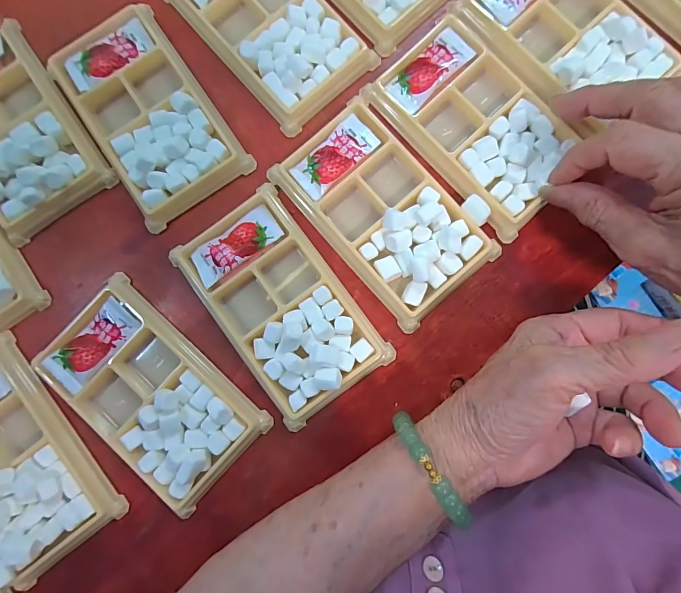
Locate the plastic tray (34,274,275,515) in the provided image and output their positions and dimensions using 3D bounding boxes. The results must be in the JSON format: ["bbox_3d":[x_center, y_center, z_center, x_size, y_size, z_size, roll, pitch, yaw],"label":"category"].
[{"bbox_3d":[-0.117,0.060,0.227,0.133,0.017,0.075,42,88,3],"label":"plastic tray"}]

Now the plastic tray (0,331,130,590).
[{"bbox_3d":[-0.202,0.101,0.225,0.077,0.019,0.135,-40,87,-1],"label":"plastic tray"}]

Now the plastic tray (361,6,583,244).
[{"bbox_3d":[0.088,-0.114,0.239,0.083,0.017,0.137,-41,87,-1],"label":"plastic tray"}]

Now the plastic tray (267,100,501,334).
[{"bbox_3d":[0.027,-0.053,0.229,0.074,0.014,0.130,-42,87,-2],"label":"plastic tray"}]

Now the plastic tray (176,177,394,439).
[{"bbox_3d":[-0.037,0.005,0.228,0.074,0.017,0.136,-36,87,-1],"label":"plastic tray"}]

